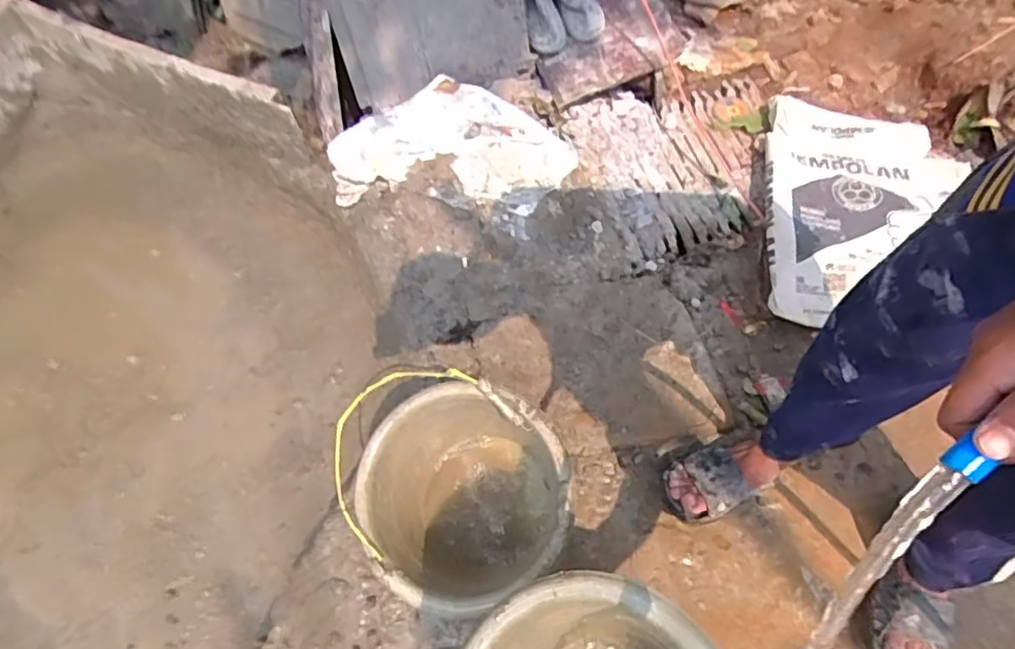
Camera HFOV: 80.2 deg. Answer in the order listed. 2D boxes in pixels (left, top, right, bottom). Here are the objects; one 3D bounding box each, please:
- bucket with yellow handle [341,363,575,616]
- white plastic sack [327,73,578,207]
[{"bbox_3d":[-0.057,0.236,0.823,0.257,0.203,0.266,0,63,1],"label":"bucket with yellow handle"},{"bbox_3d":[-0.119,-0.381,1.267,0.511,0.083,0.255,-6,63,-2],"label":"white plastic sack"}]

